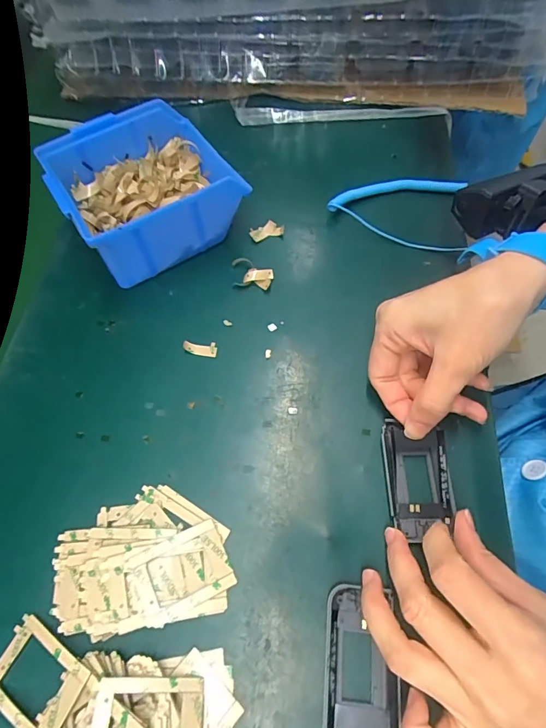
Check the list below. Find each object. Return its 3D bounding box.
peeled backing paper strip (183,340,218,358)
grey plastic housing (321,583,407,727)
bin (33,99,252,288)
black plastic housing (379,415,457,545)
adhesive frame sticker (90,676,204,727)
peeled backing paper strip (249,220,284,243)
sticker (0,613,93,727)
[{"bbox_3d":[-0.055,-0.013,0.322,0.025,0.004,0.011,8,63,9],"label":"peeled backing paper strip"},{"bbox_3d":[0.047,0.161,0.225,0.041,0.009,0.074,9,62,3],"label":"grey plastic housing"},{"bbox_3d":[-0.104,-0.145,0.357,0.134,0.063,0.126,-30,65,-13],"label":"bin"},{"bbox_3d":[0.090,0.070,0.266,0.037,0.014,0.071,4,61,1],"label":"black plastic housing"},{"bbox_3d":[-0.062,0.178,0.209,0.054,0.004,0.040,6,51,-9],"label":"adhesive frame sticker"},{"bbox_3d":[-0.005,-0.117,0.374,0.029,0.006,0.015,-21,62,-7],"label":"peeled backing paper strip"},{"bbox_3d":[-0.126,0.167,0.227,0.054,0.005,0.039,21,69,23],"label":"sticker"}]

